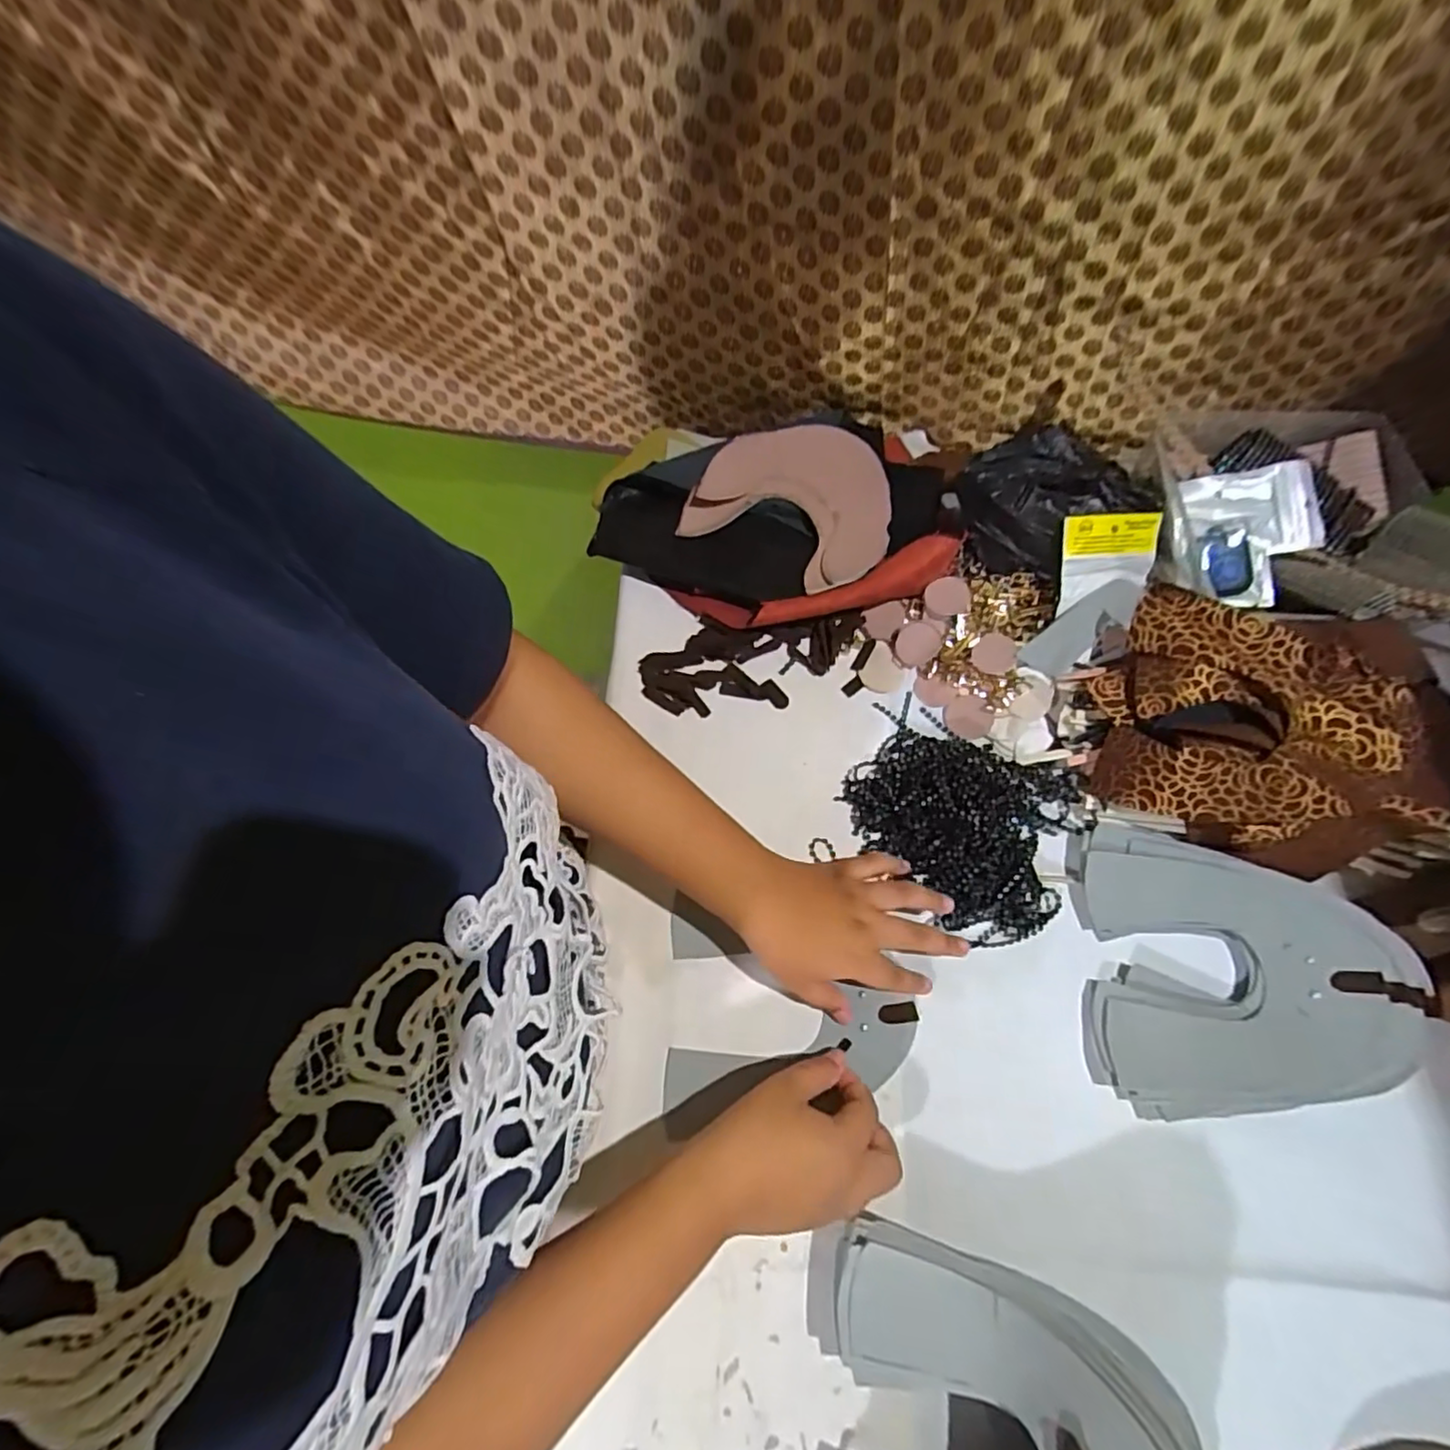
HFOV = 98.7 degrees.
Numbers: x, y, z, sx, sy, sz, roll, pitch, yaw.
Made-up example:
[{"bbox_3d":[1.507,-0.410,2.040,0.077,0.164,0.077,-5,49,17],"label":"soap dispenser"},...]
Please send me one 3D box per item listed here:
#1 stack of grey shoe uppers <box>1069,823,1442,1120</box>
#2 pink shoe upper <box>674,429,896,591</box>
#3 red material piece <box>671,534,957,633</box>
[{"bbox_3d":[0.337,0.159,0.400,0.192,0.029,0.169,5,68,3],"label":"stack of grey shoe uppers"},{"bbox_3d":[0.071,-0.205,0.532,0.155,0.034,0.168,28,71,12],"label":"pink shoe upper"},{"bbox_3d":[0.071,-0.110,0.498,0.230,0.057,0.052,-5,68,-1],"label":"red material piece"}]

